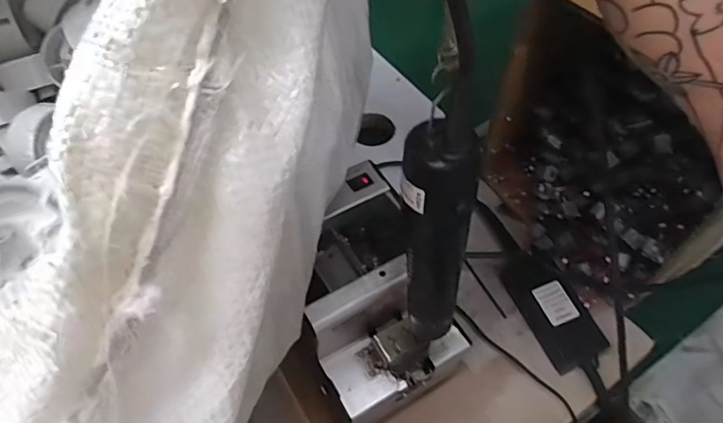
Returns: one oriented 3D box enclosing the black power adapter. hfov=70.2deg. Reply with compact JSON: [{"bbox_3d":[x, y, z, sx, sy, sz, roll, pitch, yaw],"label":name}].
[{"bbox_3d":[0.198,0.102,0.533,0.053,0.034,0.119,-18,57,-14],"label":"black power adapter"}]

